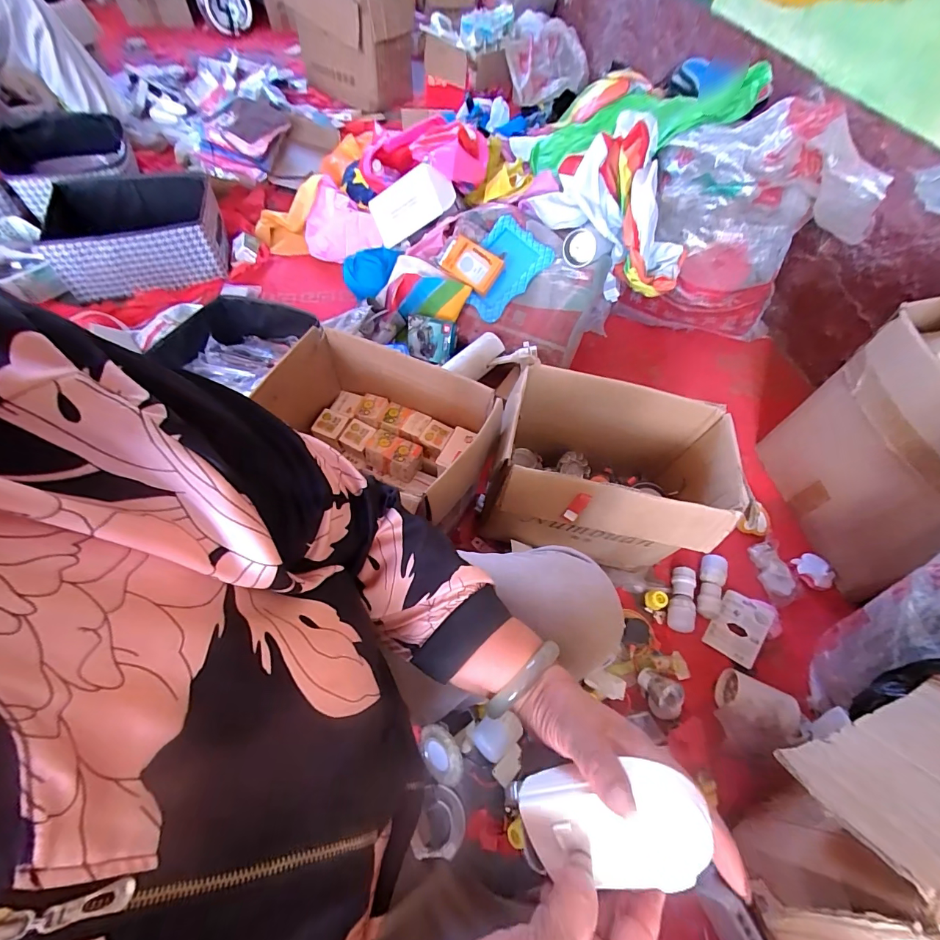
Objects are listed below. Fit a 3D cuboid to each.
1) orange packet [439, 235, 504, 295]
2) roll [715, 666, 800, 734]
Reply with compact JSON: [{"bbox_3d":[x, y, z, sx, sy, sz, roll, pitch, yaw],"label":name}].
[{"bbox_3d":[-0.003,-0.502,1.018,0.158,0.027,0.093,37,94,13],"label":"orange packet"},{"bbox_3d":[0.505,0.408,0.734,0.117,0.061,0.081,23,60,10],"label":"roll"}]

